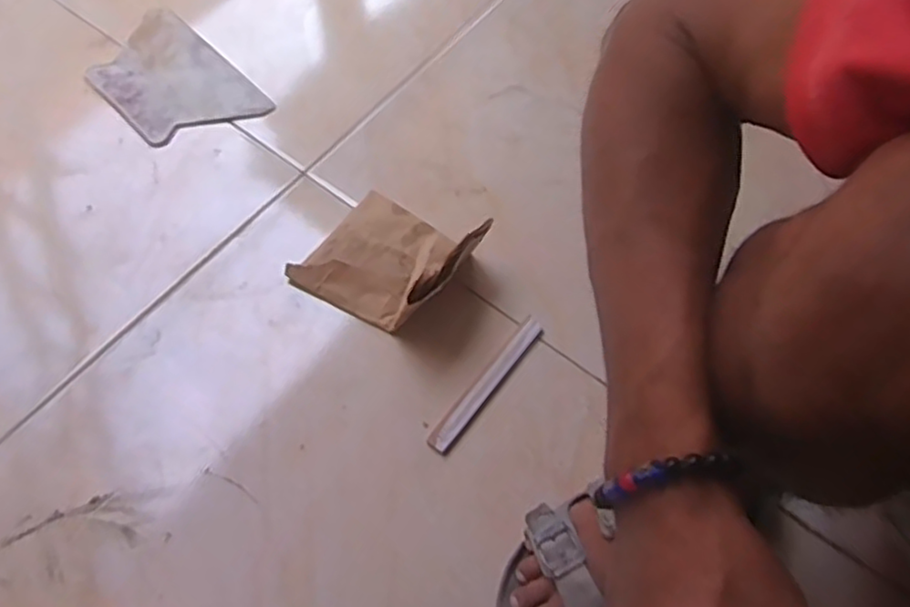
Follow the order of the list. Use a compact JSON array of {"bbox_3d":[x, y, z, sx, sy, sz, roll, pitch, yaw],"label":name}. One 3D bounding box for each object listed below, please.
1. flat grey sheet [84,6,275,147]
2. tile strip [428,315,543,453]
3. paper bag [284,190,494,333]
[{"bbox_3d":[-0.318,-0.248,0.754,0.130,0.004,0.201,-41,73,-20],"label":"flat grey sheet"},{"bbox_3d":[0.031,0.069,0.611,0.019,0.010,0.153,36,68,14],"label":"tile strip"},{"bbox_3d":[-0.062,-0.052,0.626,0.139,0.087,0.127,32,67,12],"label":"paper bag"}]

